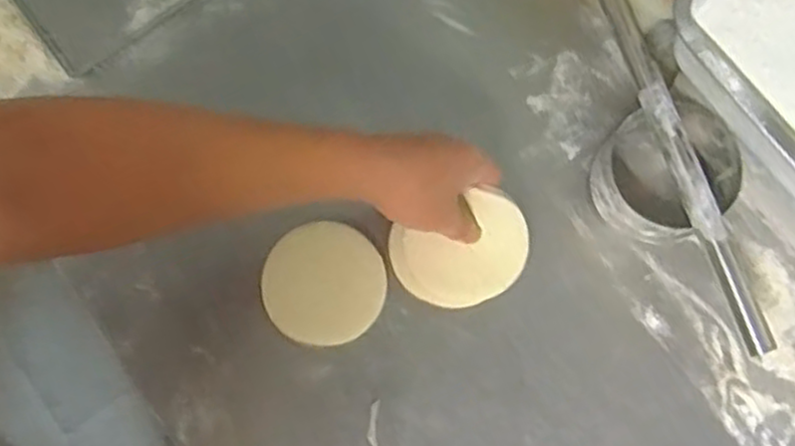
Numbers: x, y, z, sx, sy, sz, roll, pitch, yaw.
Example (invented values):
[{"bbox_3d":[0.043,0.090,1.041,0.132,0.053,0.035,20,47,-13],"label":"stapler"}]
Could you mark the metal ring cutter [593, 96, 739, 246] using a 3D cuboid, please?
[{"bbox_3d":[0.222,-0.045,0.608,0.115,0.069,0.108,0,77,-2],"label":"metal ring cutter"}]

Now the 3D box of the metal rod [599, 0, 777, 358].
[{"bbox_3d":[0.222,-0.048,0.565,0.020,0.016,0.304,-17,78,-6],"label":"metal rod"}]

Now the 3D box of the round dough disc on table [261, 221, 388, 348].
[{"bbox_3d":[-0.061,0.051,0.604,0.099,0.008,0.099,0,92,4],"label":"round dough disc on table"}]

